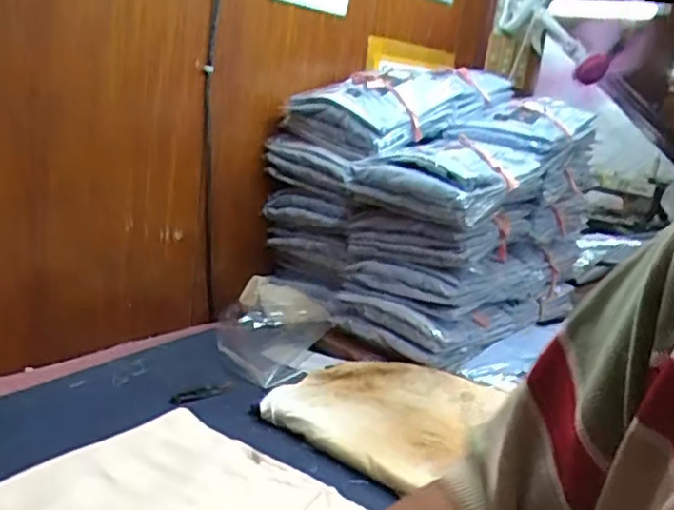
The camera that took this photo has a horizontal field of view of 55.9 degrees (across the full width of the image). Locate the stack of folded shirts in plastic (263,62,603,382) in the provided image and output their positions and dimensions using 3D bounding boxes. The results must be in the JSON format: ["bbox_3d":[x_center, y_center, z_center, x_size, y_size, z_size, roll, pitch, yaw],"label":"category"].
[{"bbox_3d":[0.196,-0.111,1.215,0.427,0.391,0.548,20,19,39],"label":"stack of folded shirts in plastic"}]

